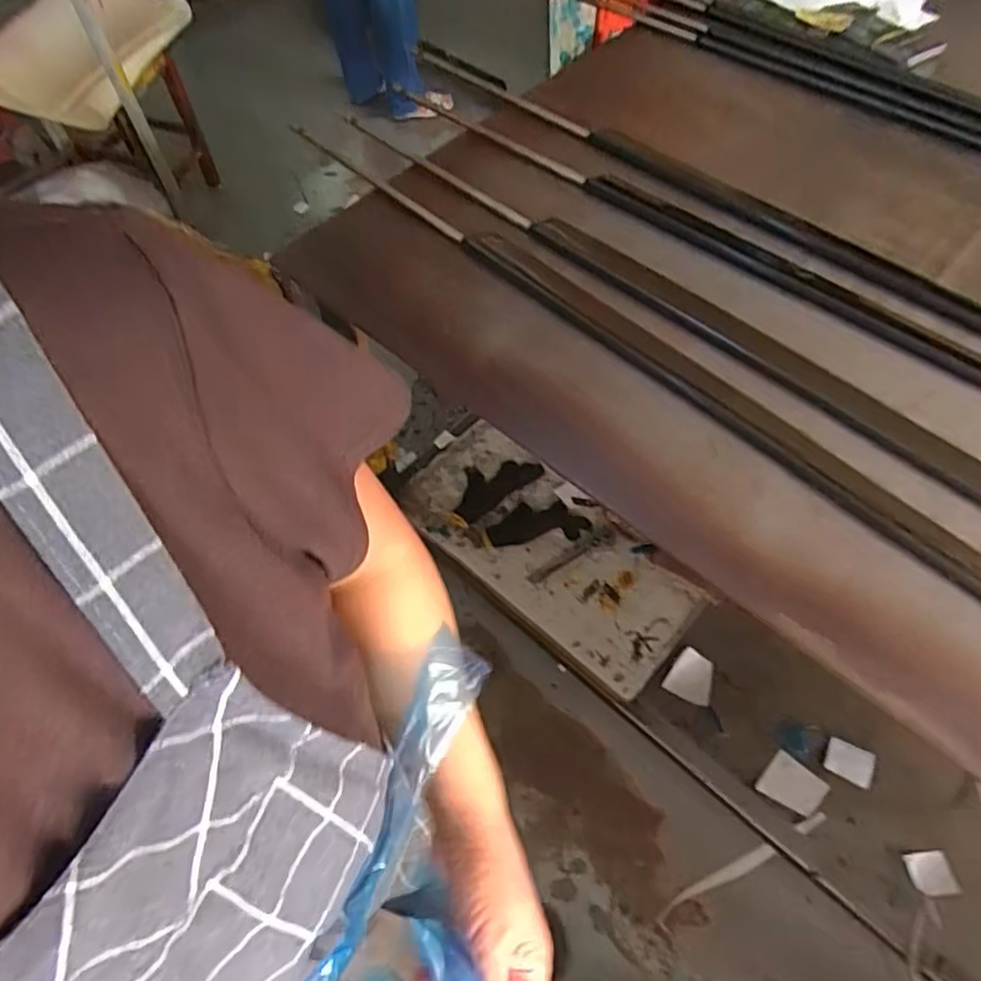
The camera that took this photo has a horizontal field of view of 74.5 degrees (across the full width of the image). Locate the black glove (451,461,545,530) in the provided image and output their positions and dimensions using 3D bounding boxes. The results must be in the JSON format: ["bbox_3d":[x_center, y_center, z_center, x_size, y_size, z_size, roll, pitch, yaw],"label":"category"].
[{"bbox_3d":[-0.004,-0.011,1.329,0.210,0.018,0.100,-35,62,-17],"label":"black glove"}]

